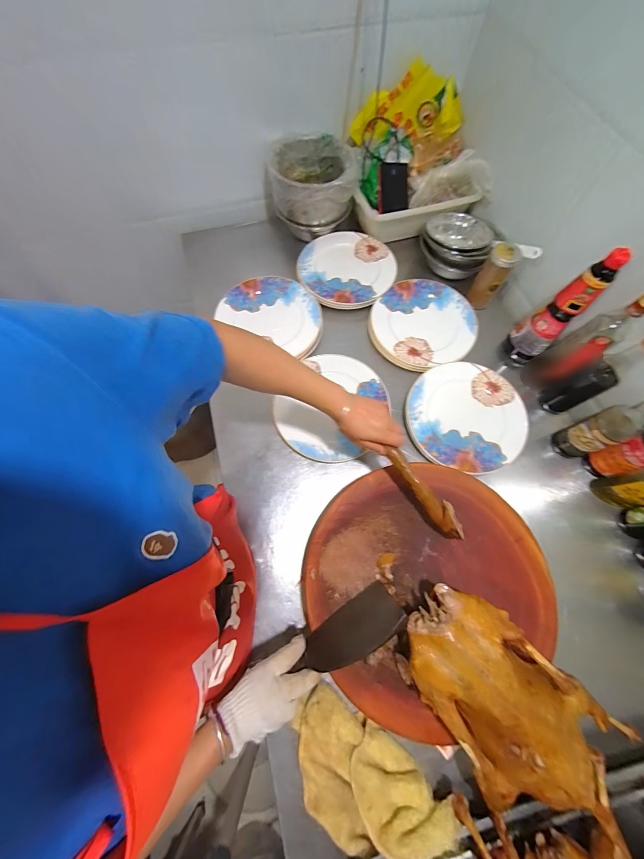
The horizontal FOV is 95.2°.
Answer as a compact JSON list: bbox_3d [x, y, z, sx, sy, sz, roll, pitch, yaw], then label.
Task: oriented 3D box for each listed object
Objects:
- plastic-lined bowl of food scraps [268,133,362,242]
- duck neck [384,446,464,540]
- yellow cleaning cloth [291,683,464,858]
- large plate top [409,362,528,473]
[{"bbox_3d":[-0.022,-0.635,0.788,0.224,0.148,0.194,0,69,-1],"label":"plastic-lined bowl of food scraps"},{"bbox_3d":[0.172,0.103,0.481,0.040,0.019,0.173,-36,83,-13],"label":"duck neck"},{"bbox_3d":[0.063,0.536,0.433,0.239,0.050,0.144,29,71,9],"label":"yellow cleaning cloth"},{"bbox_3d":[0.318,-0.031,0.645,0.243,0.023,0.245,0,69,-1],"label":"large plate top"}]

